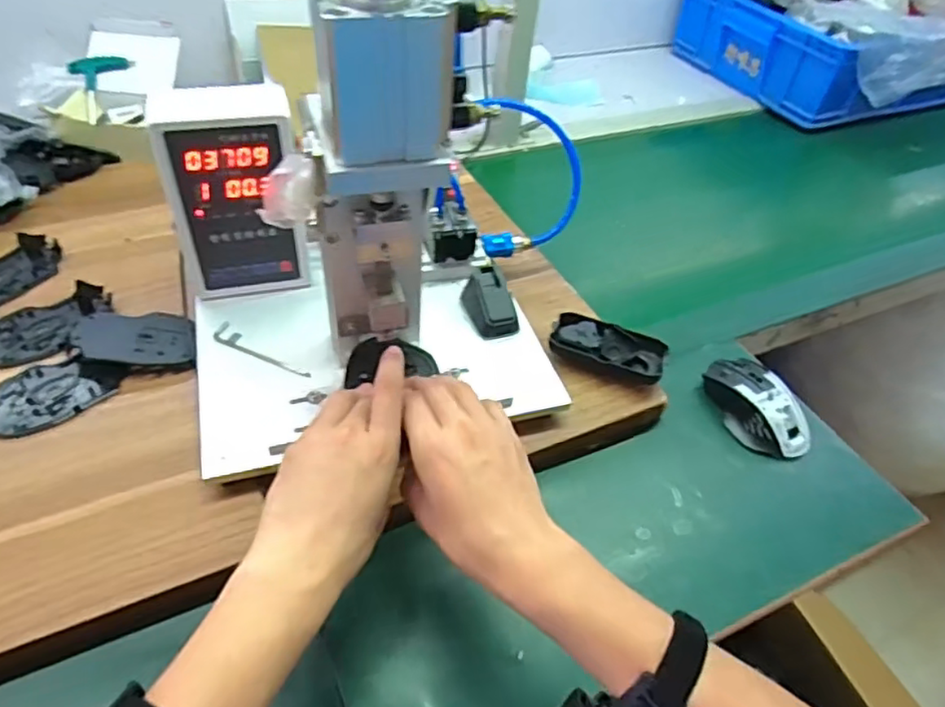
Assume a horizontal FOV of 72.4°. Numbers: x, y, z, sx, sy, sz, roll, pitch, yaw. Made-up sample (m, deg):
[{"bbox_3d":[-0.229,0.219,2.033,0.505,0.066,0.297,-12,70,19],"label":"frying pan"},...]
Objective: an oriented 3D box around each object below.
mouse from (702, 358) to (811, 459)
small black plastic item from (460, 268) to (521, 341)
[{"bbox_3d":[0.274,0.049,0.622,0.064,0.037,0.110,-14,50,-19],"label":"mouse"},{"bbox_3d":[0.016,-0.049,0.616,0.038,0.040,0.059,-14,50,-19],"label":"small black plastic item"}]

